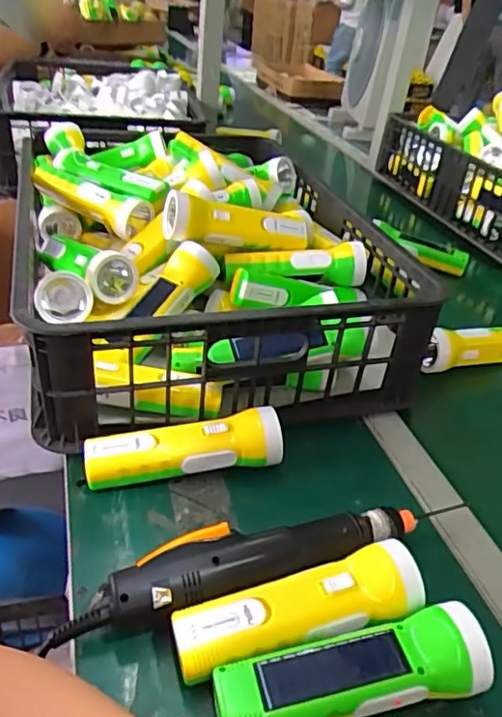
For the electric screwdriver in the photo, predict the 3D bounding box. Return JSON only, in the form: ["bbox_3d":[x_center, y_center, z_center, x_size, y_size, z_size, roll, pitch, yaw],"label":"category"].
[{"bbox_3d":[0.033,0.145,0.431,0.273,0.044,0.046,-9,37,-21],"label":"electric screwdriver"}]

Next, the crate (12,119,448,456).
[{"bbox_3d":[-0.073,-0.147,0.751,0.402,0.169,0.595,-5,36,-17],"label":"crate"}]

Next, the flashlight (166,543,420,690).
[{"bbox_3d":[0.036,0.176,0.389,0.173,0.043,0.049,-8,36,-20],"label":"flashlight"}]

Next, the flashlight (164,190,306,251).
[{"bbox_3d":[-0.018,-0.154,0.670,0.167,0.049,0.050,2,1,-24],"label":"flashlight"}]

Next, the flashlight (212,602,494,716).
[{"bbox_3d":[0.064,0.199,0.359,0.176,0.044,0.050,-3,35,-13],"label":"flashlight"}]

